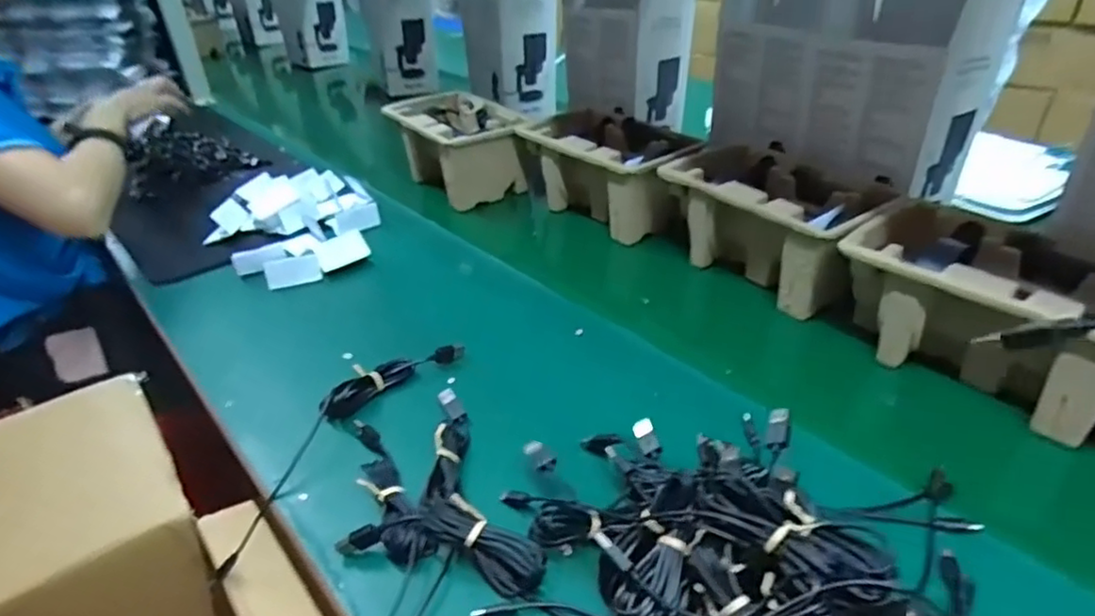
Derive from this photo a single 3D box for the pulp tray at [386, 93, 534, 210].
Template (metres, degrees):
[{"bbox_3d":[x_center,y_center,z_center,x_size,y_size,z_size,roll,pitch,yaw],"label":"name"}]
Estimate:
[{"bbox_3d":[-0.135,-0.249,0.979,0.150,0.110,0.228,-21,37,-23],"label":"pulp tray"}]

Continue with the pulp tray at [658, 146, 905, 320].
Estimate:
[{"bbox_3d":[0.241,-0.095,0.711,0.133,0.105,0.247,-24,38,-27],"label":"pulp tray"}]

